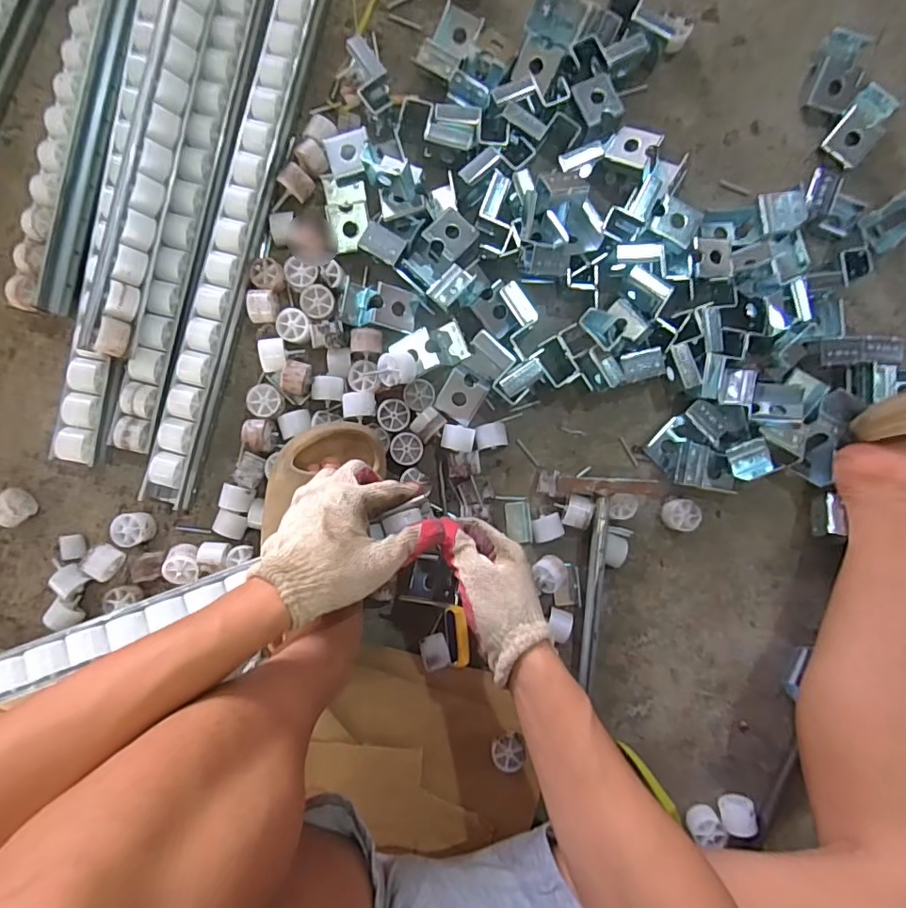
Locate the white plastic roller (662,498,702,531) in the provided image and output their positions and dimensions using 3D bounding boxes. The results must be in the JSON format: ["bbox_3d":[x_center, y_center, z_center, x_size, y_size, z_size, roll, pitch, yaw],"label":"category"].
[{"bbox_3d":[0.251,0.067,0.587,0.038,0.025,0.034,8,87,-2],"label":"white plastic roller"}]

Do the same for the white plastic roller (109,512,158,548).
[{"bbox_3d":[-0.339,0.080,0.563,0.033,0.027,0.034,0,87,-2],"label":"white plastic roller"}]

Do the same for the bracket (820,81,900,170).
[{"bbox_3d":[0.470,-0.377,0.613,0.047,0.035,0.085,39,87,0],"label":"bracket"}]

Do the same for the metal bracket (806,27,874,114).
[{"bbox_3d":[0.443,-0.436,0.613,0.047,0.034,0.091,16,87,-1],"label":"metal bracket"}]

